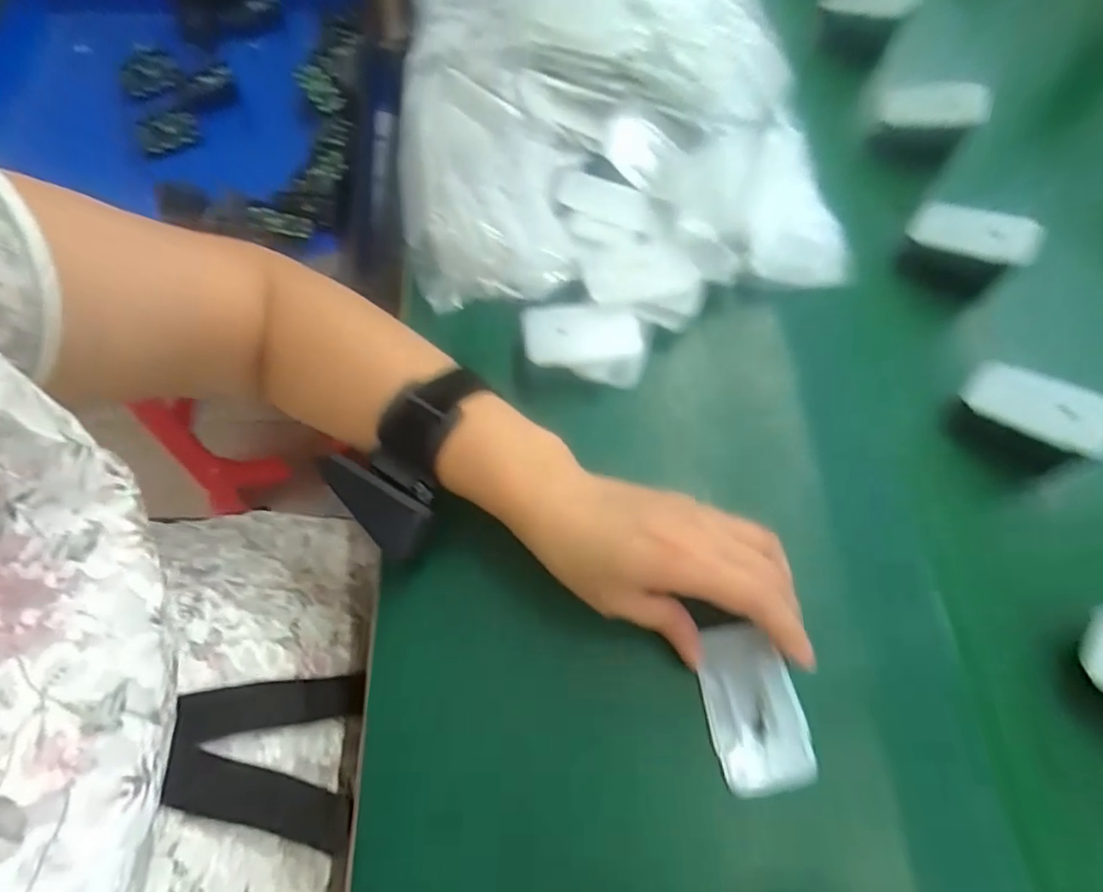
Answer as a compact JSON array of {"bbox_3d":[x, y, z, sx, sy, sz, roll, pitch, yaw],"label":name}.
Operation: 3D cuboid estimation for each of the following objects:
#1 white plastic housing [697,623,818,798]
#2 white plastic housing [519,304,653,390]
[{"bbox_3d":[0.097,0.125,0.278,0.045,0.013,0.074,-9,66,-7],"label":"white plastic housing"},{"bbox_3d":[0.021,-0.063,0.353,0.077,0.015,0.046,11,65,2],"label":"white plastic housing"}]

